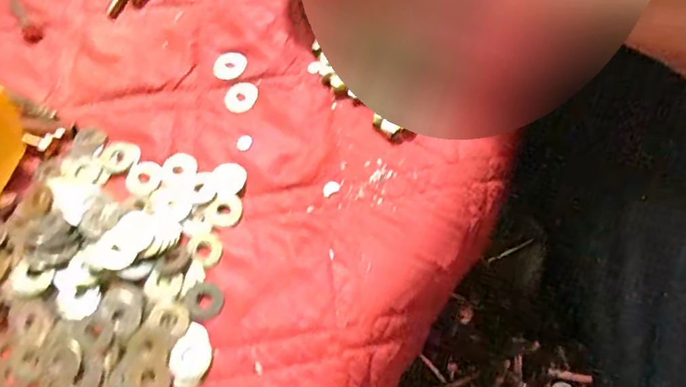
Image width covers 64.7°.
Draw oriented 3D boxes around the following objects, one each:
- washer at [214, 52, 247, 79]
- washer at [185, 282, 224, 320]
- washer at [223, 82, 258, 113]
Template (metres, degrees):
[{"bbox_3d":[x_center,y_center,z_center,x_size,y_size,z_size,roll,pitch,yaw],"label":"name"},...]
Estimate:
[{"bbox_3d":[-0.091,-0.103,0.434,0.024,0.005,0.027,31,67,15],"label":"washer"},{"bbox_3d":[-0.089,0.068,0.348,0.024,0.004,0.023,0,63,0],"label":"washer"},{"bbox_3d":[-0.081,-0.076,0.427,0.024,0.004,0.028,19,65,10],"label":"washer"}]

